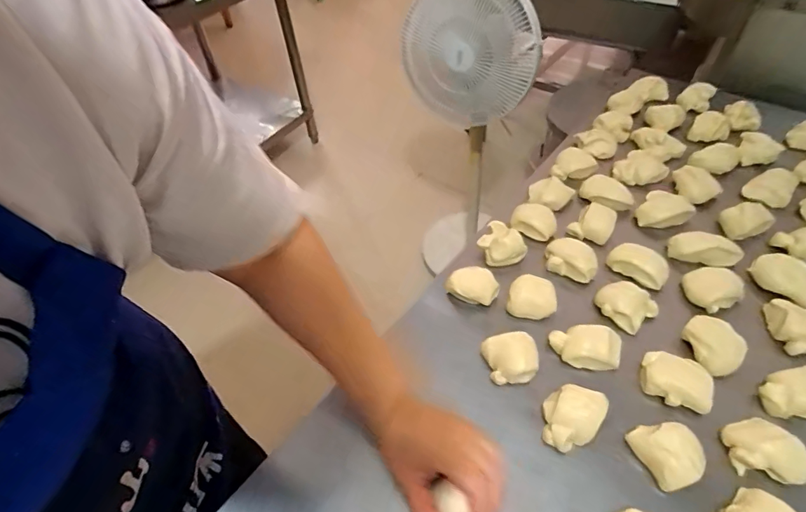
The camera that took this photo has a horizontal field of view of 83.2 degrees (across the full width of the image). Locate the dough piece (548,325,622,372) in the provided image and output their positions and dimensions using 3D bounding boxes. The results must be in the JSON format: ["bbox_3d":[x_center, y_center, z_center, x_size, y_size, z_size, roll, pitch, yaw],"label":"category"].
[{"bbox_3d":[0.210,0.107,0.529,0.075,0.033,0.046,12,51,14],"label":"dough piece"}]

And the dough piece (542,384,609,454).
[{"bbox_3d":[0.176,0.170,0.476,0.056,0.028,0.065,21,54,21],"label":"dough piece"}]

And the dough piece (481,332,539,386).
[{"bbox_3d":[0.124,0.119,0.524,0.059,0.036,0.054,-10,49,-4],"label":"dough piece"}]

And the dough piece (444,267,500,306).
[{"bbox_3d":[0.093,0.041,0.600,0.067,0.037,0.046,25,56,24],"label":"dough piece"}]

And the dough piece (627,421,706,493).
[{"bbox_3d":[0.261,0.197,0.450,0.052,0.042,0.059,-18,50,-11],"label":"dough piece"}]

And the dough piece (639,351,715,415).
[{"bbox_3d":[0.298,0.139,0.500,0.067,0.036,0.057,14,52,16],"label":"dough piece"}]

